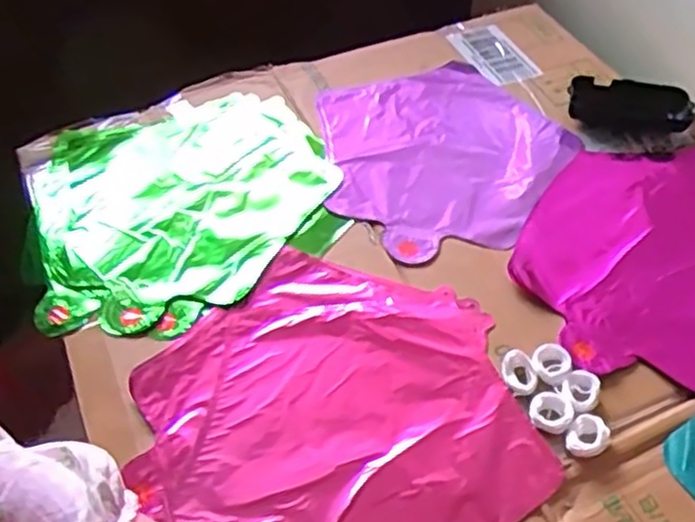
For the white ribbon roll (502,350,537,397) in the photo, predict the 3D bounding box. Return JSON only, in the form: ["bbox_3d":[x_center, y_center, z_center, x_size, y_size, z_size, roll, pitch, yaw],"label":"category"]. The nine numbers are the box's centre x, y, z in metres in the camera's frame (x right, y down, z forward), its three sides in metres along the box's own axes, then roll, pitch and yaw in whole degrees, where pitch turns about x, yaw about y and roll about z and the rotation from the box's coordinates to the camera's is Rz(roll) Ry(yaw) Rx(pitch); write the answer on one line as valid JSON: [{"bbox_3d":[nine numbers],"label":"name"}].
[{"bbox_3d":[0.117,0.076,0.485,0.022,0.007,0.031,-10,52,-9],"label":"white ribbon roll"}]

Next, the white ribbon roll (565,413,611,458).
[{"bbox_3d":[0.154,0.112,0.456,0.024,0.010,0.029,31,57,22],"label":"white ribbon roll"}]

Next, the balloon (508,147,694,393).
[{"bbox_3d":[0.252,-0.009,0.571,0.255,0.011,0.211,-25,55,-19],"label":"balloon"}]

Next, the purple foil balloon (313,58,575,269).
[{"bbox_3d":[0.093,-0.099,0.644,0.219,0.009,0.231,0,51,0],"label":"purple foil balloon"}]

